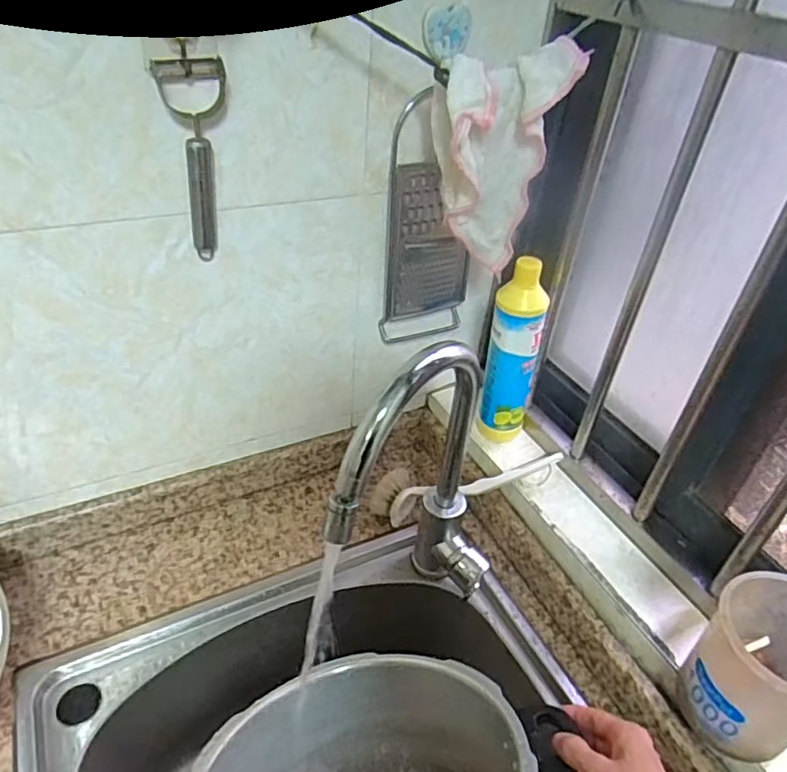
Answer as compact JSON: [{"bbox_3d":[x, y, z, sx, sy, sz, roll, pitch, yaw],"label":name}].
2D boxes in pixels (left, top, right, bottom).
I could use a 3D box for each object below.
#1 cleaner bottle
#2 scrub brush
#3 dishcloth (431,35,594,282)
[{"bbox_3d":[0.140,-0.033,0.707,0.058,0.239,0.050,20,40,18],"label":"cleaner bottle"},{"bbox_3d":[0.085,0.114,0.729,0.230,0.051,0.043,-15,37,9],"label":"scrub brush"},{"bbox_3d":[0.097,-0.202,0.556,0.122,0.195,0.061,-1,38,-9],"label":"dishcloth"}]

